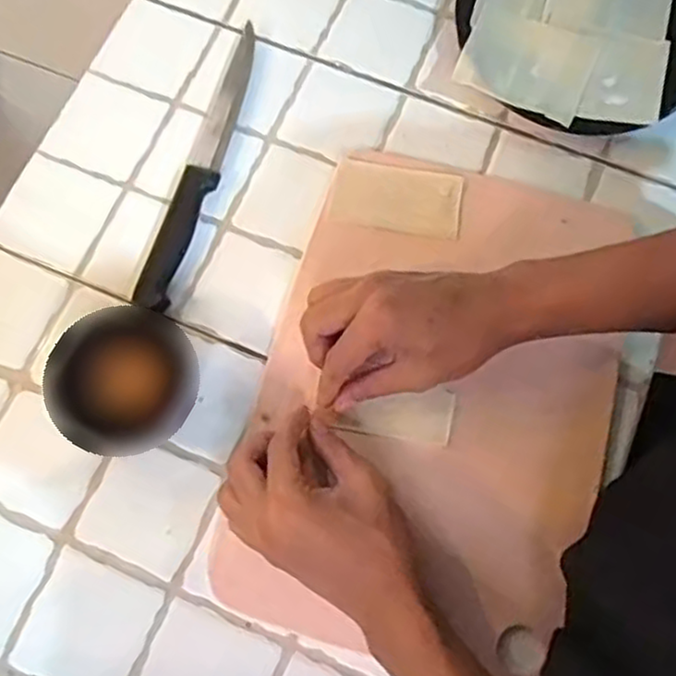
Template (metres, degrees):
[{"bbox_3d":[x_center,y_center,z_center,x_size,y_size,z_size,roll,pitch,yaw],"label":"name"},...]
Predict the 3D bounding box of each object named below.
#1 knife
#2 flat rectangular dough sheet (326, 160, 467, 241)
[{"bbox_3d":[-0.102,-0.137,0.557,0.030,0.013,0.246,17,75,4],"label":"knife"},{"bbox_3d":[0.044,-0.107,0.550,0.097,0.010,0.053,11,74,2],"label":"flat rectangular dough sheet"}]

